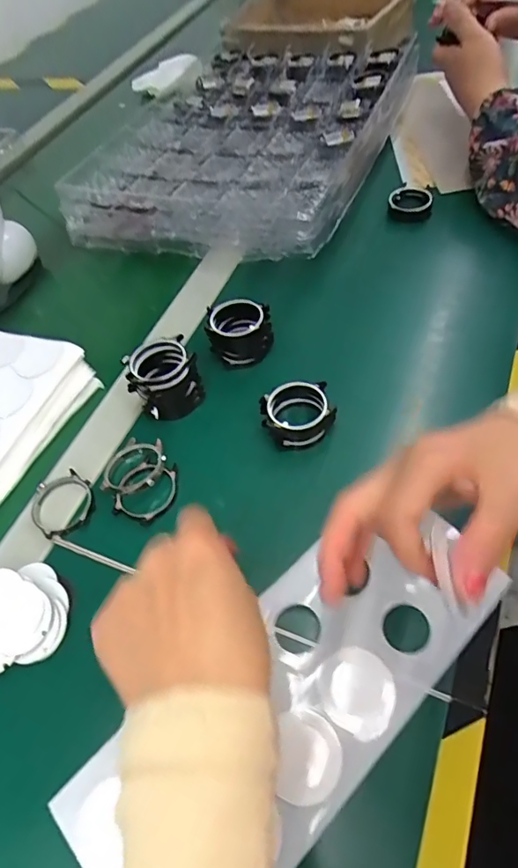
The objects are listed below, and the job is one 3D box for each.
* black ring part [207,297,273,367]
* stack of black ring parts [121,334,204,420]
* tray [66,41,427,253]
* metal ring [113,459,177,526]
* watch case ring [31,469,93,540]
[{"bbox_3d":[-0.017,-0.091,0.430,0.055,0.037,0.044,-4,56,4],"label":"black ring part"},{"bbox_3d":[-0.076,-0.044,0.400,0.052,0.043,0.056,-21,54,-6],"label":"stack of black ring parts"},{"bbox_3d":[-0.008,-0.378,0.608,0.317,0.042,0.449,14,59,19],"label":"tray"},{"bbox_3d":[-0.085,0.044,0.374,0.046,0.009,0.052,4,56,12],"label":"metal ring"},{"bbox_3d":[-0.149,0.053,0.375,0.046,0.004,0.050,-4,55,6],"label":"watch case ring"}]

